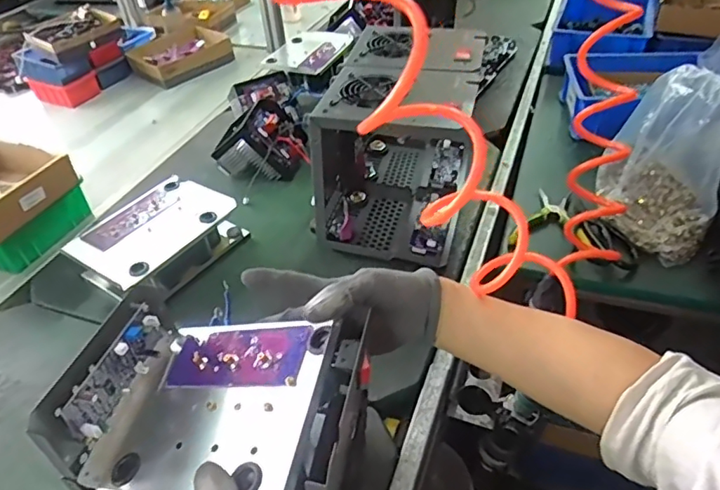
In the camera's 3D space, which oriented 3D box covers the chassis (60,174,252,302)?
[{"bbox_3d":[-0.290,-0.004,0.770,0.147,0.074,0.204,25,50,28],"label":"chassis"}]

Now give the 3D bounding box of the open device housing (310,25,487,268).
[{"bbox_3d":[0.067,-0.149,0.793,0.203,0.250,0.295,10,43,16],"label":"open device housing"}]

